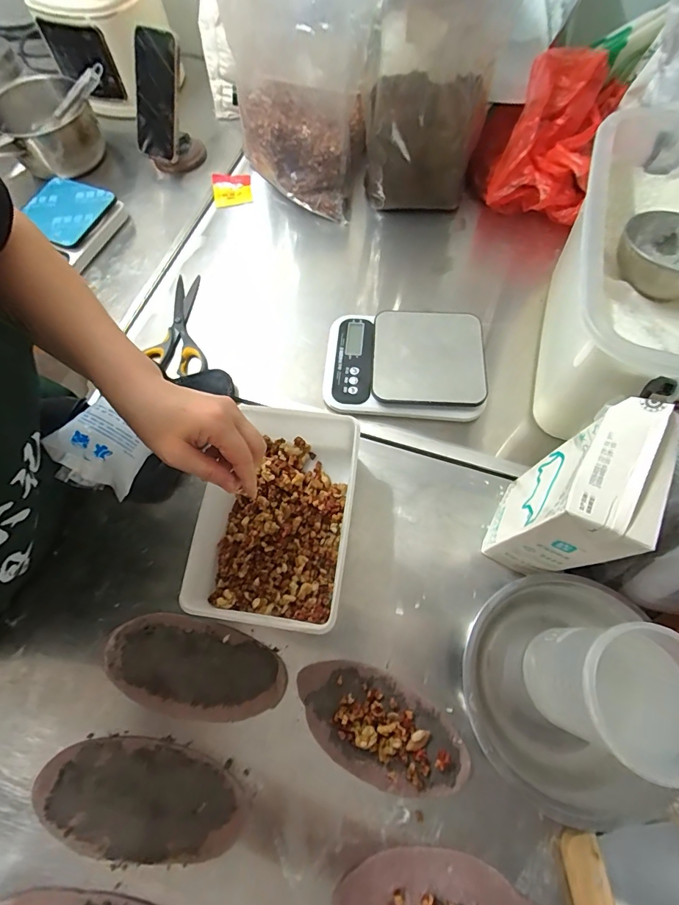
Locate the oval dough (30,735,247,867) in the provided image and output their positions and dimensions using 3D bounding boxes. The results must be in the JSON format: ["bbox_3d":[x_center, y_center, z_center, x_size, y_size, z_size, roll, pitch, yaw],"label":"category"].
[{"bbox_3d":[-0.185,0.319,0.378,0.192,0.009,0.089,2,66,3],"label":"oval dough"}]

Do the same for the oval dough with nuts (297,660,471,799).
[{"bbox_3d":[0.037,0.261,0.388,0.167,0.016,0.086,24,70,12],"label":"oval dough with nuts"}]

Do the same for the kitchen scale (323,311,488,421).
[{"bbox_3d":[0.080,-0.115,0.529,0.200,0.046,0.148,4,67,5],"label":"kitchen scale"}]

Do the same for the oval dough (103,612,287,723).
[{"bbox_3d":[-0.149,0.220,0.418,0.184,0.009,0.086,10,67,7],"label":"oval dough"}]

